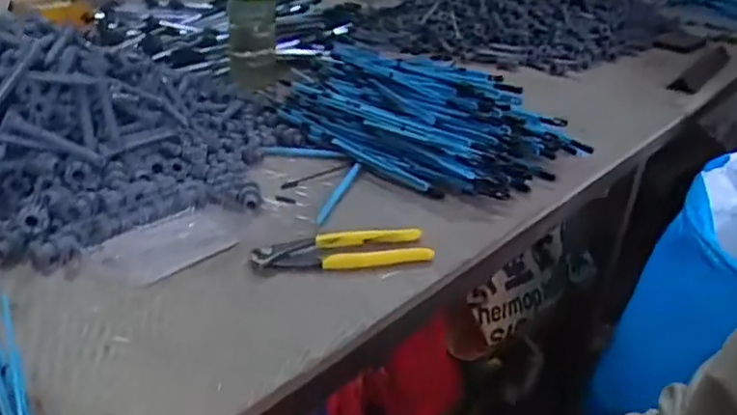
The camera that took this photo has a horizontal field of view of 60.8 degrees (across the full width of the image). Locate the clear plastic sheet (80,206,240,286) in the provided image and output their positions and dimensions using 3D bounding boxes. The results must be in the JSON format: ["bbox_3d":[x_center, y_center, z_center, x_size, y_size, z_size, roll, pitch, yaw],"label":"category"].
[{"bbox_3d":[-0.182,0.032,0.581,0.081,0.011,0.138,25,35,31],"label":"clear plastic sheet"}]

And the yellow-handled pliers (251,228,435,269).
[{"bbox_3d":[-0.024,0.038,0.590,0.164,0.014,0.044,-3,30,-12],"label":"yellow-handled pliers"}]

